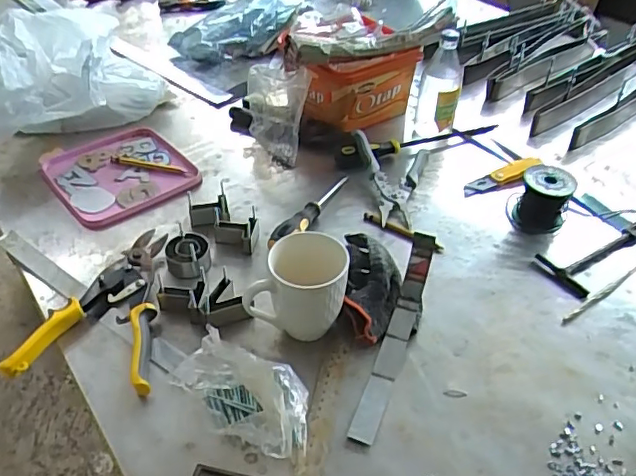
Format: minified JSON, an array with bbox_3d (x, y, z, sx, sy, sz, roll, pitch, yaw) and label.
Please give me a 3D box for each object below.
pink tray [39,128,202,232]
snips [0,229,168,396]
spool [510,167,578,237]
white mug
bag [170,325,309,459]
[{"bbox_3d":[-0.305,-0.104,0.854,0.184,0.019,0.211,-28,50,-29],"label":"pink tray"},{"bbox_3d":[-0.235,0.074,0.646,0.149,0.029,0.214,7,42,5],"label":"snips"},{"bbox_3d":[0.314,-0.056,0.776,0.064,0.074,0.064,1,42,-1],"label":"spool"},{"bbox_3d":[-0.021,0.056,0.609,0.103,0.113,0.077,7,42,5],"label":"white mug"},{"bbox_3d":[-0.073,0.149,0.537,0.141,0.068,0.075,23,45,21],"label":"bag"}]

